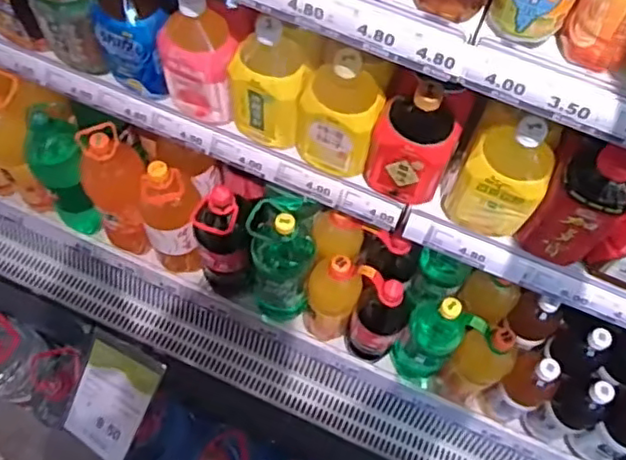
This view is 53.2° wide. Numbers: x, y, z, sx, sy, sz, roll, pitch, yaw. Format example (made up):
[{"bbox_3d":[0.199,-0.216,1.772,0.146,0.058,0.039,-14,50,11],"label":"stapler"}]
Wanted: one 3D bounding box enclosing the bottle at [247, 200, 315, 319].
[{"bbox_3d":[-0.055,0.066,1.042,0.103,0.318,0.092,12,65,3],"label":"bottle"}]

